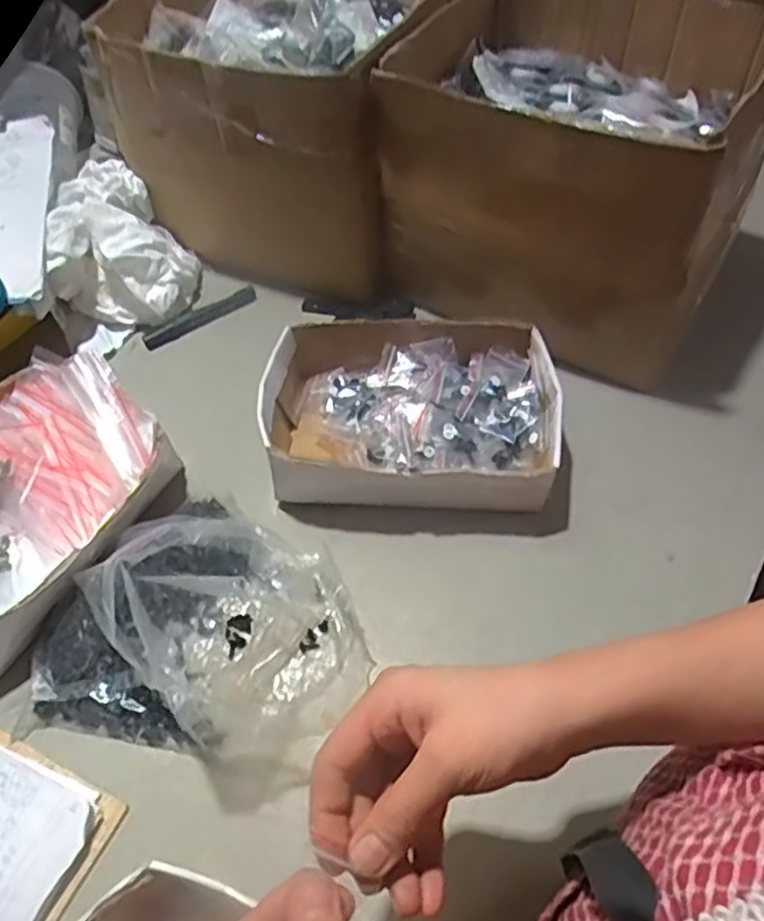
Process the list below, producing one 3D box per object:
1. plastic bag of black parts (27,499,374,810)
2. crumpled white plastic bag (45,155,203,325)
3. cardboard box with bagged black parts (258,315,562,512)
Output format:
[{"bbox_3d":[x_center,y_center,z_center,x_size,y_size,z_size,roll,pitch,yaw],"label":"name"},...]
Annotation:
[{"bbox_3d":[-0.130,0.116,0.489,0.231,0.109,0.203,27,60,22],"label":"plastic bag of black parts"},{"bbox_3d":[-0.294,-0.249,0.775,0.141,0.094,0.192,-19,54,-10],"label":"crumpled white plastic bag"},{"bbox_3d":[0.025,-0.038,0.633,0.255,0.072,0.184,-2,53,2],"label":"cardboard box with bagged black parts"}]

